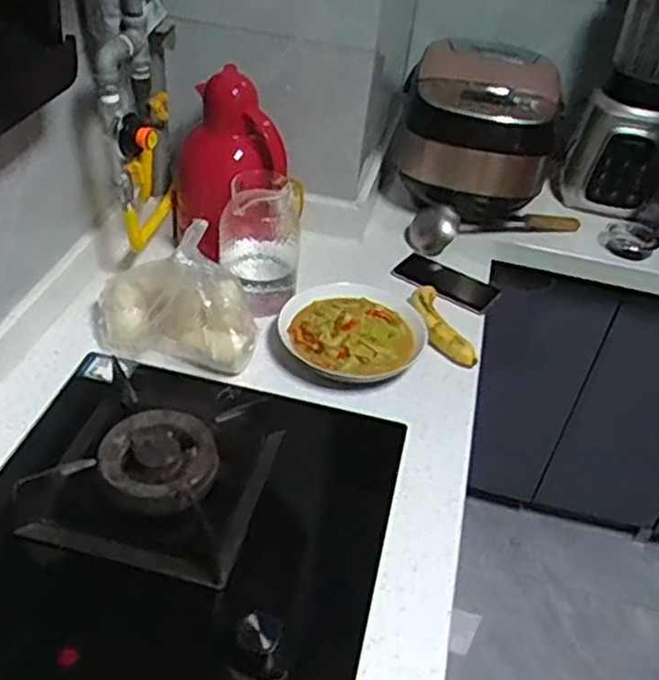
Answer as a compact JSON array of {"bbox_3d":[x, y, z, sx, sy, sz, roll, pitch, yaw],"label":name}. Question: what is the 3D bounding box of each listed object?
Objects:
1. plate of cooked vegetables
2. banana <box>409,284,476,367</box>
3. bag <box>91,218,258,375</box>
[{"bbox_3d":[0.033,-0.013,1.010,0.201,0.038,0.179,-5,42,-14],"label":"plate of cooked vegetables"},{"bbox_3d":[0.157,-0.026,1.046,0.058,0.034,0.152,-8,43,-17],"label":"banana"},{"bbox_3d":[-0.207,-0.063,0.939,0.226,0.183,0.103,8,40,1],"label":"bag"}]

